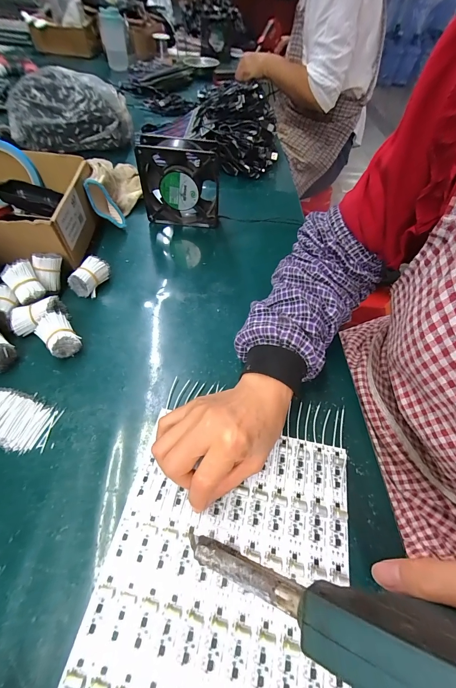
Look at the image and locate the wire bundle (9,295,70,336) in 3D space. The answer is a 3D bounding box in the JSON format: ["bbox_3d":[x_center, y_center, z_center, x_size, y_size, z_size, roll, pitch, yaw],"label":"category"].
[{"bbox_3d":[-0.232,-0.035,0.344,0.060,0.028,0.031,-24,60,-21],"label":"wire bundle"}]

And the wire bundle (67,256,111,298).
[{"bbox_3d":[-0.188,-0.092,0.387,0.027,0.034,0.053,29,57,15],"label":"wire bundle"}]

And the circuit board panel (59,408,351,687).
[{"bbox_3d":[0.001,0.175,0.237,0.195,0.006,0.206,10,53,5],"label":"circuit board panel"}]

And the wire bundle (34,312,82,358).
[{"bbox_3d":[-0.200,-0.009,0.334,0.034,0.034,0.051,-35,64,-26],"label":"wire bundle"}]

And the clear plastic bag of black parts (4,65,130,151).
[{"bbox_3d":[-0.324,-0.465,0.565,0.215,0.116,0.086,2,54,-4],"label":"clear plastic bag of black parts"}]

